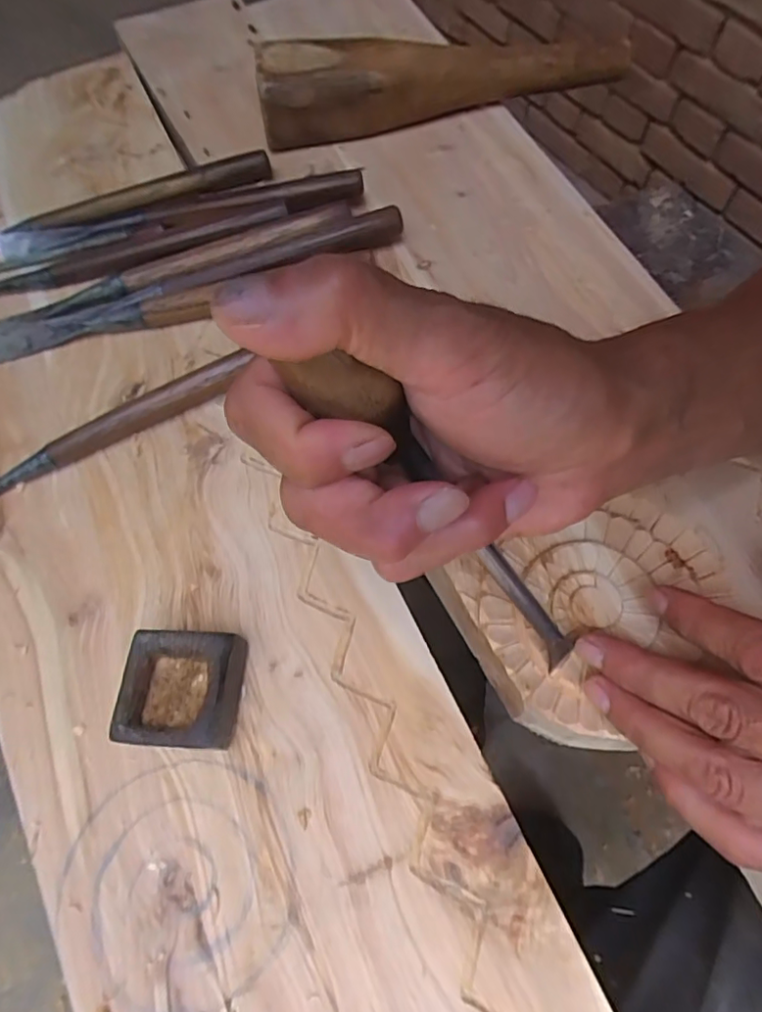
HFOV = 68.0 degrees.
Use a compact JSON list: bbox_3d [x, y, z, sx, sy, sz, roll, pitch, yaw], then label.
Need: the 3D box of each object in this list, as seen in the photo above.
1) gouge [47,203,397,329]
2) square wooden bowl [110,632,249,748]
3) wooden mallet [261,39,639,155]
[{"bbox_3d":[-0.098,-0.150,0.359,0.228,0.026,0.016,-16,64,-5],"label":"gouge"},{"bbox_3d":[-0.085,0.082,0.251,0.049,0.030,0.046,2,64,4],"label":"square wooden bowl"},{"bbox_3d":[0.050,-0.319,0.421,0.276,0.048,0.060,-9,64,-2],"label":"wooden mallet"}]

